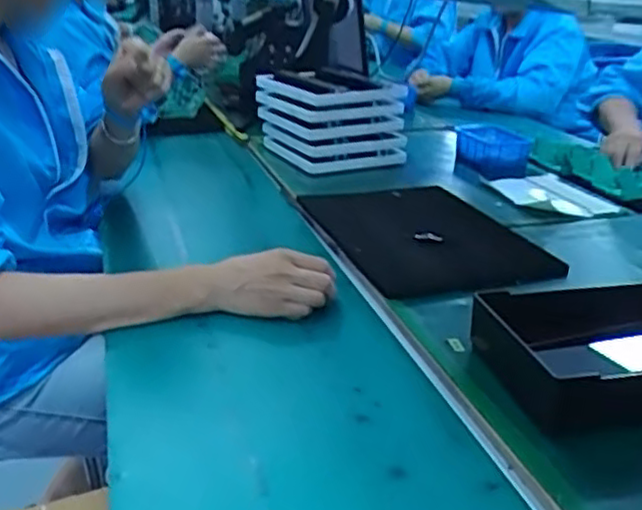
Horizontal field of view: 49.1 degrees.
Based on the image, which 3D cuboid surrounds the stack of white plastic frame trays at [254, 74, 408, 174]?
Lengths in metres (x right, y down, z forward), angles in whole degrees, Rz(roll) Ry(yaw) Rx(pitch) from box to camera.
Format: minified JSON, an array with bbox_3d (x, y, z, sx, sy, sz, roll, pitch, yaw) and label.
[{"bbox_3d":[0.013,-0.260,1.352,0.216,0.147,0.248,-15,27,-22],"label":"stack of white plastic frame trays"}]

